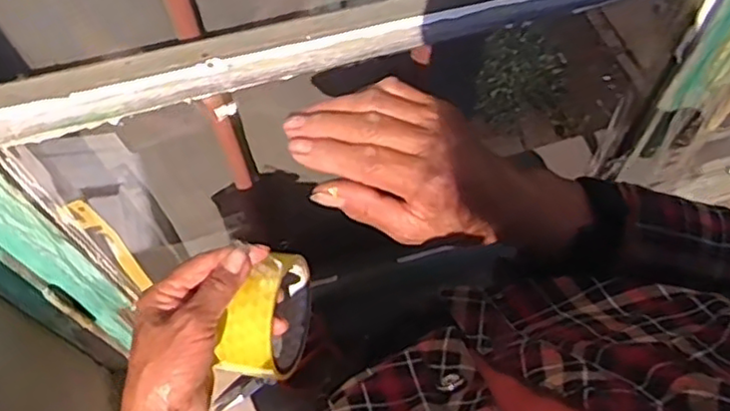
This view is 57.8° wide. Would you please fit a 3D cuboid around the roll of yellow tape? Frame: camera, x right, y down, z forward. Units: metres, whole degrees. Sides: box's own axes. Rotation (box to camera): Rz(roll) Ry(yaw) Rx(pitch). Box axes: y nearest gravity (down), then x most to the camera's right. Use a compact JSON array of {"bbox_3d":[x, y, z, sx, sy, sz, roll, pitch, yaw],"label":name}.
[{"bbox_3d":[-0.063,0.083,0.485,0.043,0.086,0.094,20,62,12],"label":"roll of yellow tape"}]

